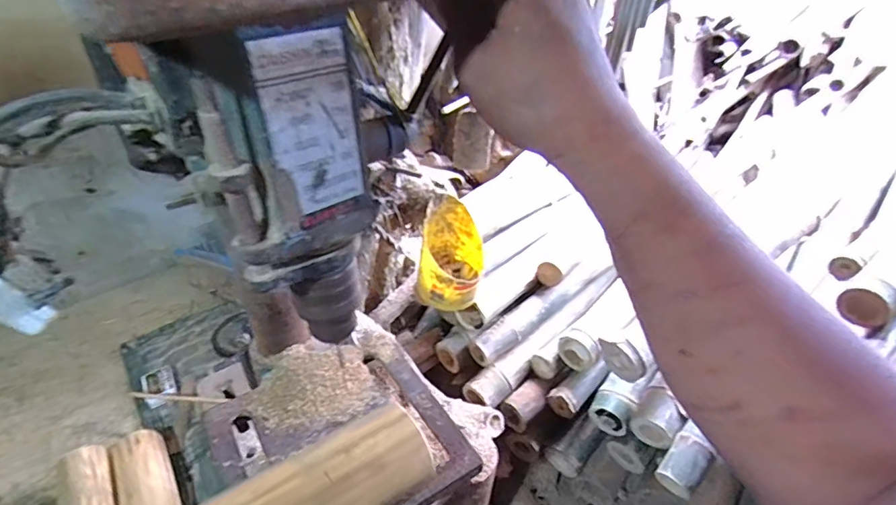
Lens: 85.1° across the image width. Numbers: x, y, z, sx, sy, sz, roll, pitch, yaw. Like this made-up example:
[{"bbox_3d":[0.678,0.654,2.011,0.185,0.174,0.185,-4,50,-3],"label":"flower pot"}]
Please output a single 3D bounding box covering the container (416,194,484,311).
[{"bbox_3d":[0.006,0.003,0.687,0.083,0.136,0.098,8,37,7],"label":"container"}]

